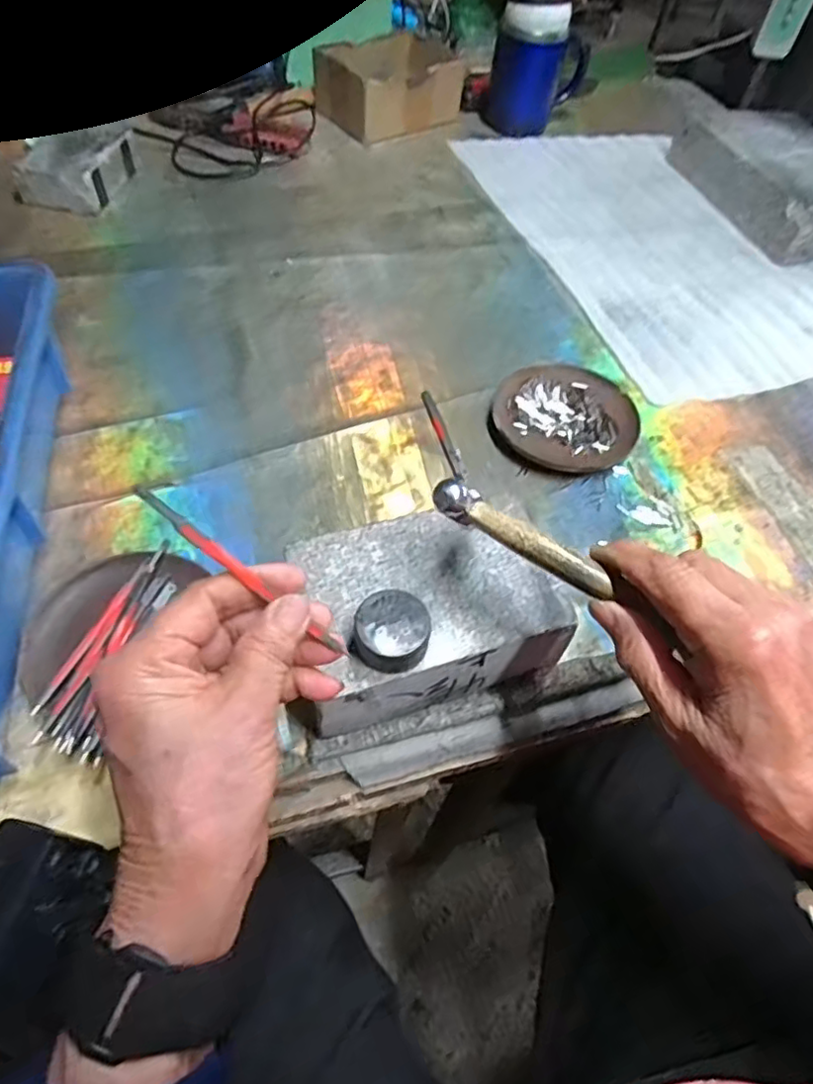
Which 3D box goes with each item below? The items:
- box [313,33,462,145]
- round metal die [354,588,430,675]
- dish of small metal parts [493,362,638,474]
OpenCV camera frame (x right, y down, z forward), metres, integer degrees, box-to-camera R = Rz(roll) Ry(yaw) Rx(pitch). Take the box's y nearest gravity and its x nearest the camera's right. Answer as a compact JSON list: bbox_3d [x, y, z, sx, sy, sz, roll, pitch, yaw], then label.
[{"bbox_3d":[-0.016,-0.593,0.796,0.191,0.067,0.138,-28,62,-22],"label":"box"},{"bbox_3d":[-0.008,0.046,0.311,0.038,0.020,0.036,3,57,-5],"label":"round metal die"},{"bbox_3d":[0.128,-0.102,0.501,0.113,0.014,0.105,2,55,-3],"label":"dish of small metal parts"}]

